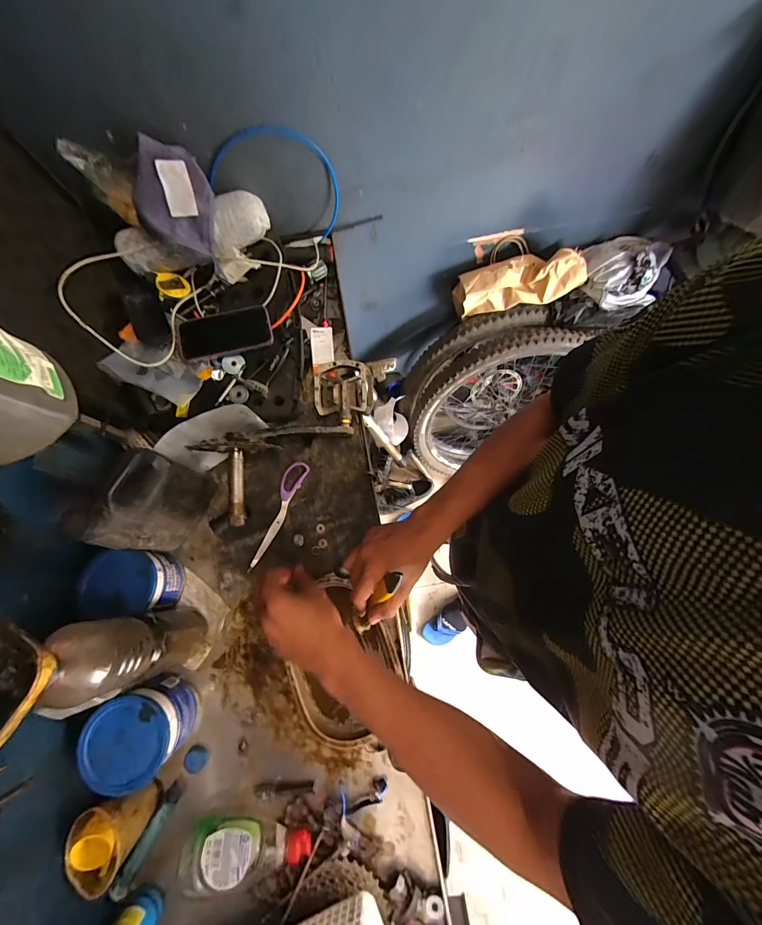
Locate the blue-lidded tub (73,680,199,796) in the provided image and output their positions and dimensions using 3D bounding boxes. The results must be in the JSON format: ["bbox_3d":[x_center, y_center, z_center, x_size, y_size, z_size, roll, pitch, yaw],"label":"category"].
[{"bbox_3d":[-0.312,0.351,0.464,0.100,0.110,0.097,0,75,0],"label":"blue-lidded tub"}]

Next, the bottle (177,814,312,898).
[{"bbox_3d":[-0.178,0.514,0.458,0.168,0.045,0.064,5,75,1],"label":"bottle"}]

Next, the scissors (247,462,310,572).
[{"bbox_3d":[-0.176,0.085,0.586,0.032,0.017,0.191,24,76,6],"label":"scissors"}]

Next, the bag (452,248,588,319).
[{"bbox_3d":[0.345,-0.446,0.877,0.311,0.124,0.093,-7,75,12],"label":"bag"}]

